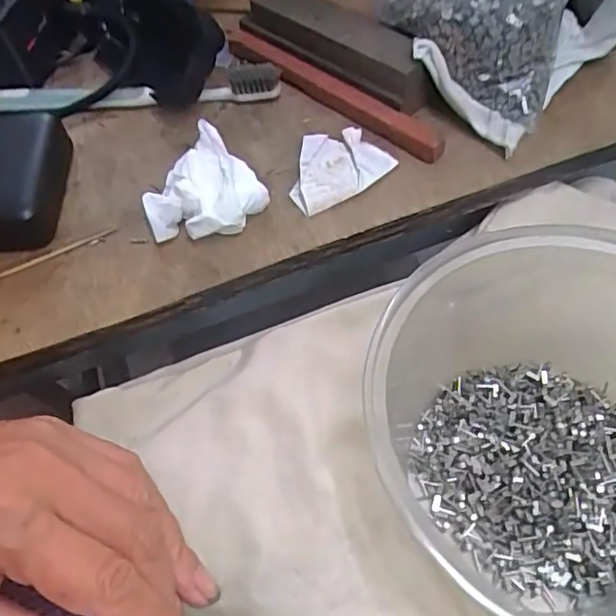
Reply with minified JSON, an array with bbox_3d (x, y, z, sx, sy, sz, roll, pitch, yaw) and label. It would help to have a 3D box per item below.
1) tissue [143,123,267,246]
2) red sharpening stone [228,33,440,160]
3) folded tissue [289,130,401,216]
[{"bbox_3d":[-0.050,-0.053,0.283,0.053,0.029,0.042,-36,63,-17],"label":"tissue"},{"bbox_3d":[0.011,-0.118,0.325,0.146,0.013,0.016,37,68,23],"label":"red sharpening stone"},{"bbox_3d":[0.012,-0.071,0.300,0.051,0.010,0.040,-31,61,-14],"label":"folded tissue"}]

